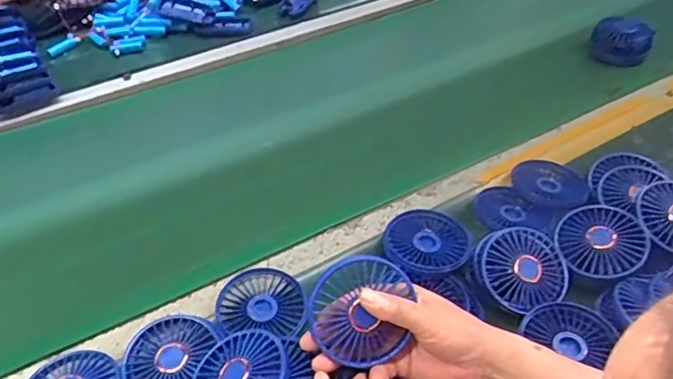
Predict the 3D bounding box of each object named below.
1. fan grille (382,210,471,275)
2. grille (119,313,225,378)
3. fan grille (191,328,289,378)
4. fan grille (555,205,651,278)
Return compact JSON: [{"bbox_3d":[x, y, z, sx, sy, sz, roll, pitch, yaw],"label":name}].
[{"bbox_3d":[0.096,0.054,0.646,0.089,0.012,0.087,1,42,3],"label":"fan grille"},{"bbox_3d":[-0.154,0.152,0.549,0.076,0.016,0.086,11,44,14],"label":"grille"},{"bbox_3d":[-0.083,0.155,0.502,0.086,0.010,0.081,-14,45,15],"label":"fan grille"},{"bbox_3d":[0.272,0.053,0.622,0.084,0.021,0.084,-32,52,-10],"label":"fan grille"}]

